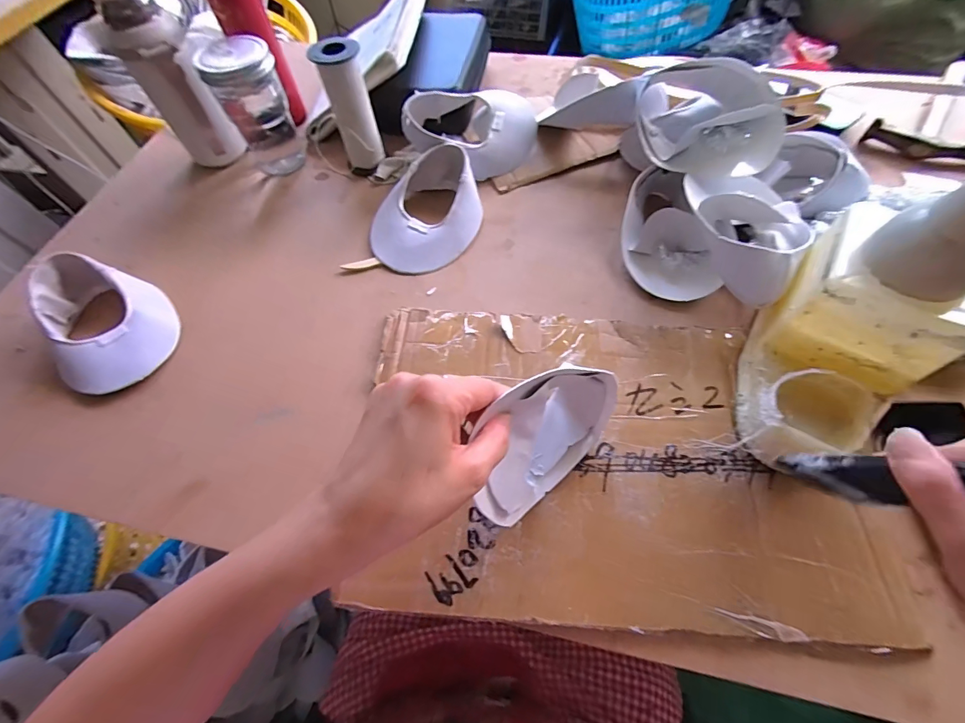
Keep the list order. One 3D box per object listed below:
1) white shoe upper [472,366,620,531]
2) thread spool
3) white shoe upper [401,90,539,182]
[{"bbox_3d":[0.047,0.054,0.297,0.055,0.134,0.131,35,68,20],"label":"white shoe upper"},{"bbox_3d":[-0.167,-0.323,0.524,0.052,0.145,0.055,-16,61,-6],"label":"thread spool"},{"bbox_3d":[-0.011,-0.310,0.540,0.165,0.074,0.125,1,61,4],"label":"white shoe upper"}]

